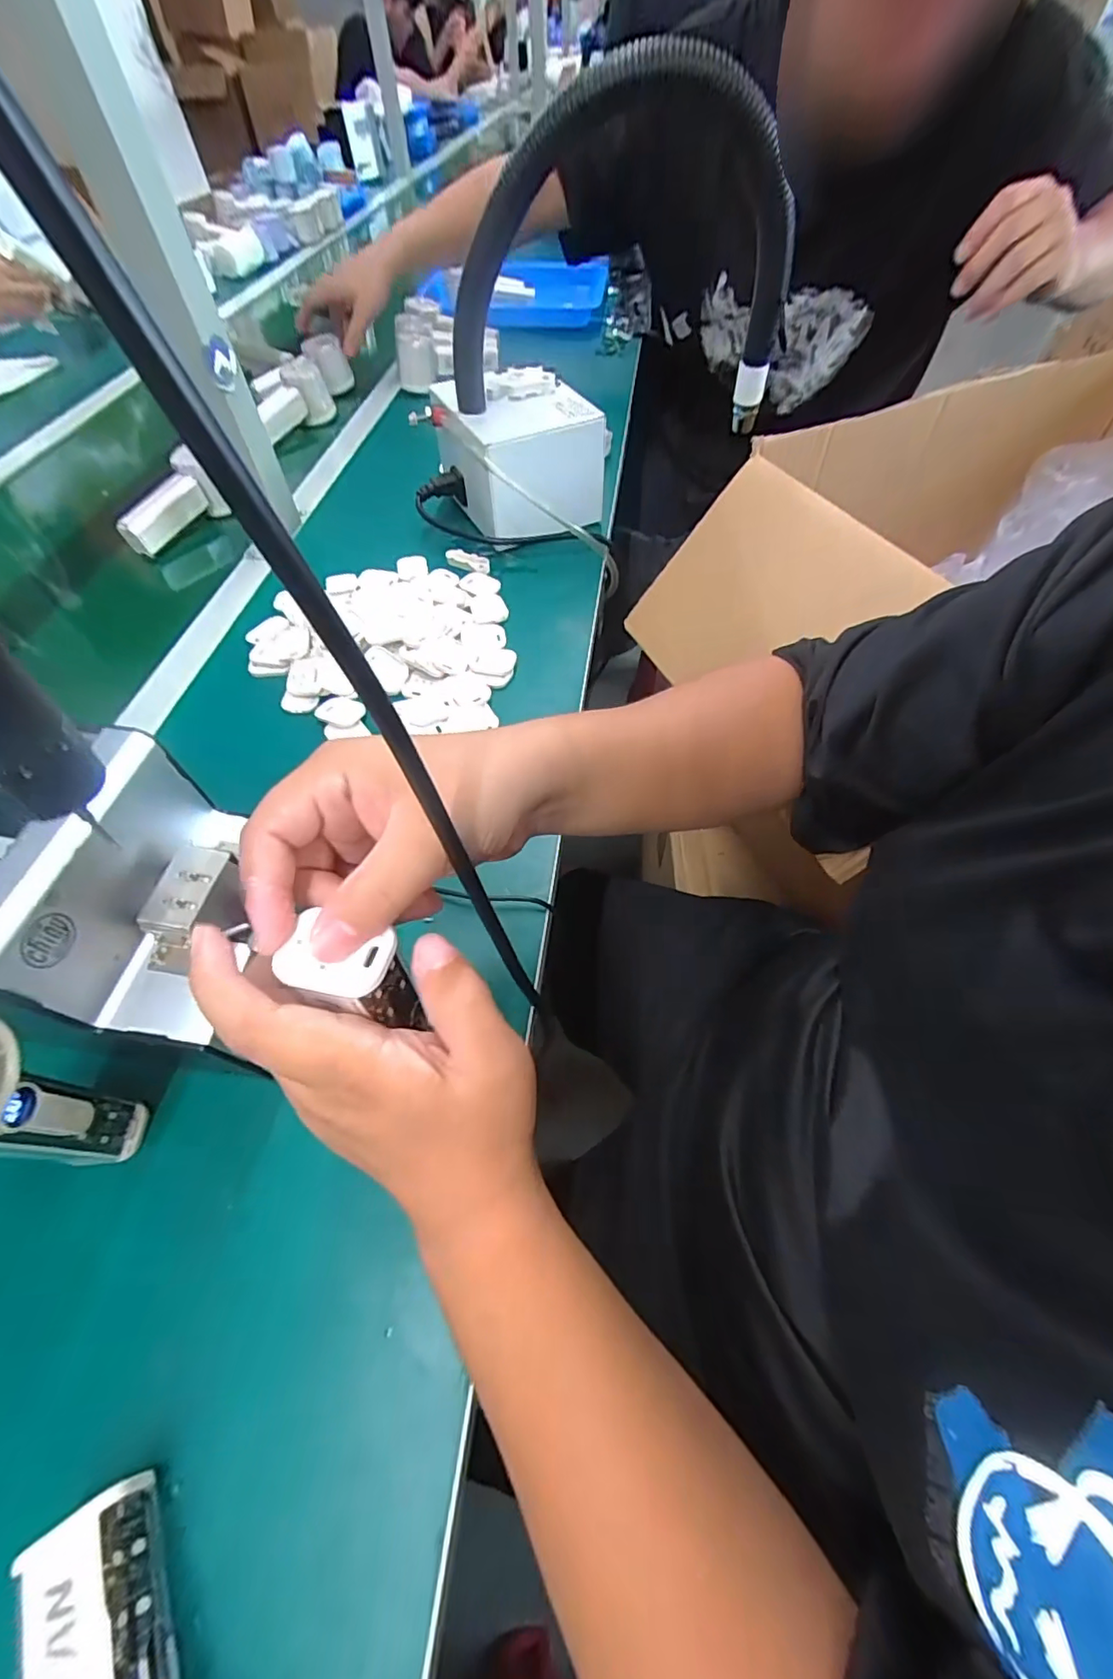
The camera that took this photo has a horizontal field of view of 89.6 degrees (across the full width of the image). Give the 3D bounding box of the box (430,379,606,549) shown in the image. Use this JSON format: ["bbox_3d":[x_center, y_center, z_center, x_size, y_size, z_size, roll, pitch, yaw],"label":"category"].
[{"bbox_3d":[-0.039,-0.392,0.589,0.134,0.106,0.130,-25,59,-14],"label":"box"}]

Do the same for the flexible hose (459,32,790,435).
[{"bbox_3d":[0.055,-0.473,0.470,0.299,0.219,0.107,0,57,2],"label":"flexible hose"}]

